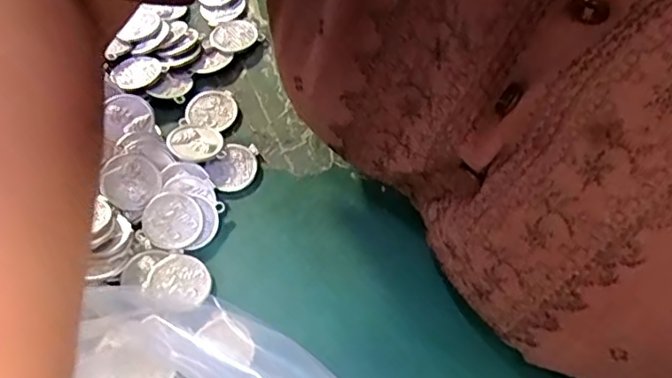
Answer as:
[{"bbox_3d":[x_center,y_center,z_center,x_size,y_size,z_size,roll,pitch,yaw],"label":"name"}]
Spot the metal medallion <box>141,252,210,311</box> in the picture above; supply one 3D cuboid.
[{"bbox_3d":[-0.077,0.044,0.277,0.030,0.005,0.028,0,59,0],"label":"metal medallion"}]

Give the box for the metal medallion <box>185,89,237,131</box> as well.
[{"bbox_3d":[-0.072,-0.048,0.336,0.028,0.004,0.027,0,59,0],"label":"metal medallion"}]

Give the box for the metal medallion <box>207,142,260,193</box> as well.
[{"bbox_3d":[-0.055,-0.013,0.314,0.023,0.005,0.031,32,65,18],"label":"metal medallion"}]

